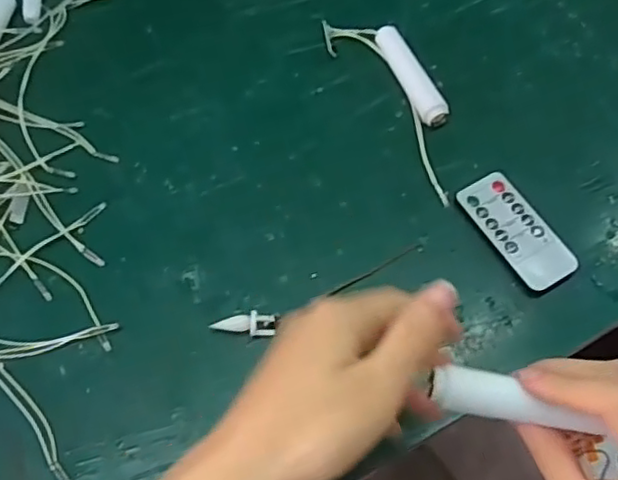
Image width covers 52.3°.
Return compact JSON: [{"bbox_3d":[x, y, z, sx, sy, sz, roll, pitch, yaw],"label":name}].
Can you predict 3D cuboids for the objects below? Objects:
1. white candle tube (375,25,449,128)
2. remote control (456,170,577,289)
[{"bbox_3d":[0.074,-0.122,0.464,0.019,0.014,0.093,-18,64,-10],"label":"white candle tube"},{"bbox_3d":[0.134,-0.007,0.409,0.039,0.006,0.083,-27,66,-14],"label":"remote control"}]

